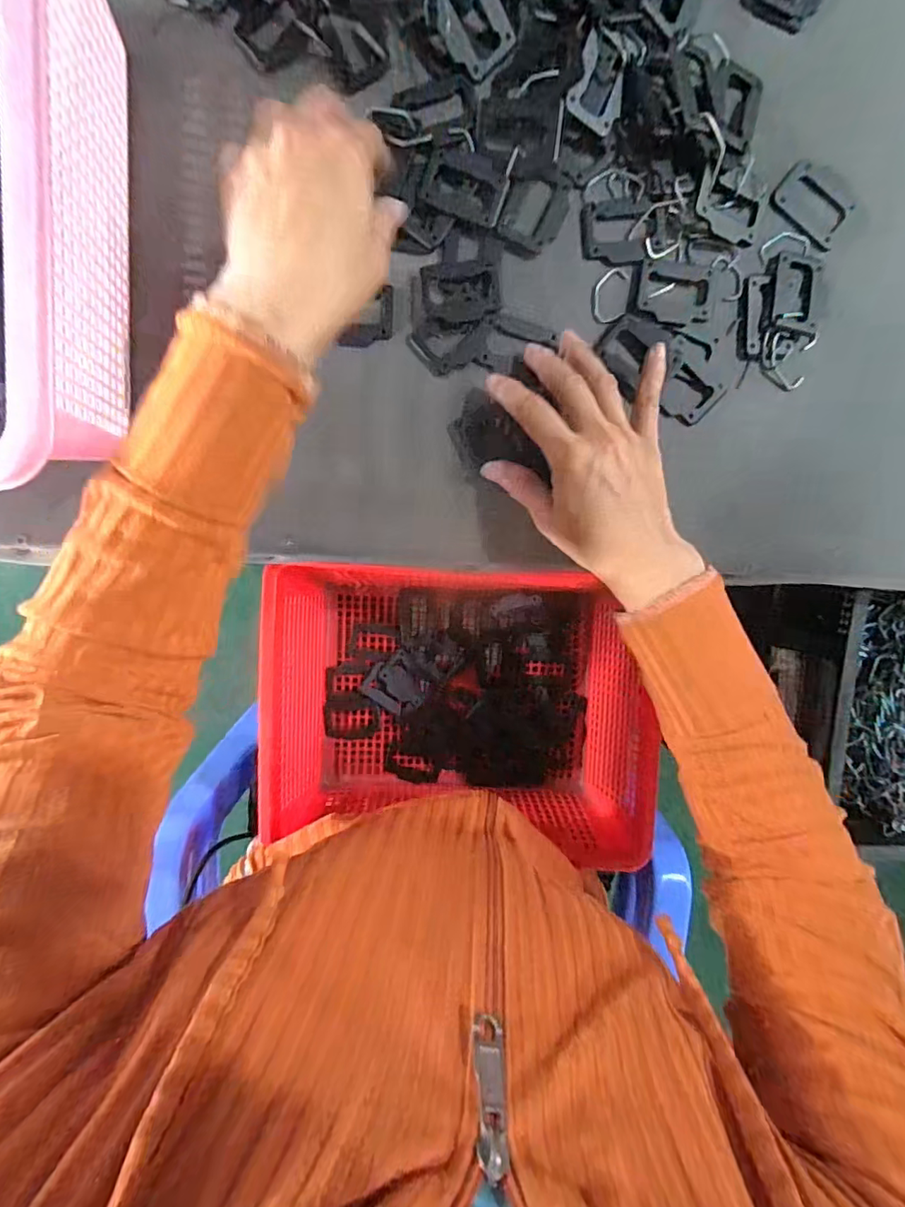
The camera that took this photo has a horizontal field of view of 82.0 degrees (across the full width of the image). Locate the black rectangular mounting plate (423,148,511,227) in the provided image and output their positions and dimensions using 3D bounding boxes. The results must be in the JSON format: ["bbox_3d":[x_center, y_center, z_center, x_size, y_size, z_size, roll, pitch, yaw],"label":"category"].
[{"bbox_3d":[0.009,-0.259,0.322,0.050,0.004,0.035,18,97,-5],"label":"black rectangular mounting plate"}]

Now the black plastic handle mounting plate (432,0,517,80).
[{"bbox_3d":[0.012,-0.346,0.307,0.036,0.009,0.049,-35,125,16],"label":"black plastic handle mounting plate"}]

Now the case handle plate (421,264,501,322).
[{"bbox_3d":[0.005,-0.198,0.332,0.048,0.005,0.033,-2,98,-3],"label":"case handle plate"}]

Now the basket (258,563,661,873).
[{"bbox_3d":[0.005,0.084,0.440,0.299,0.109,0.203,3,96,-2],"label":"basket"}]

